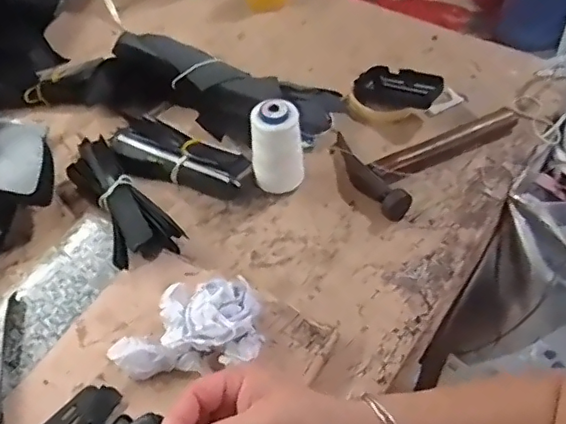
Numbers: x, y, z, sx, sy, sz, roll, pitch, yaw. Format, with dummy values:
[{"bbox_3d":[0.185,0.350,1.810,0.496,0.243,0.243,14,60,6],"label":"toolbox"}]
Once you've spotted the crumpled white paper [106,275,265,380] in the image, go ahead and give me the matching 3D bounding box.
[{"bbox_3d":[-0.082,0.101,0.492,0.124,0.053,0.078,-4,49,0],"label":"crumpled white paper"}]

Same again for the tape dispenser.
[{"bbox_3d":[0.154,-0.146,0.719,0.137,0.047,0.079,13,51,15],"label":"tape dispenser"}]

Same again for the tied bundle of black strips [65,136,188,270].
[{"bbox_3d":[-0.190,-0.026,0.609,0.072,0.043,0.214,-32,54,-22],"label":"tied bundle of black strips"}]

